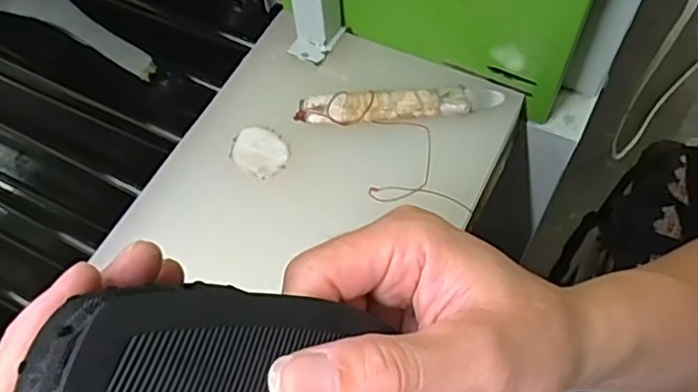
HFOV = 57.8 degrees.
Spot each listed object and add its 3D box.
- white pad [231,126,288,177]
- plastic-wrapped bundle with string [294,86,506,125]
[{"bbox_3d":[-0.072,-0.037,0.511,0.048,0.004,0.040,33,68,18],"label":"white pad"},{"bbox_3d":[0.041,-0.074,0.519,0.163,0.013,0.029,-4,61,0],"label":"plastic-wrapped bundle with string"}]

